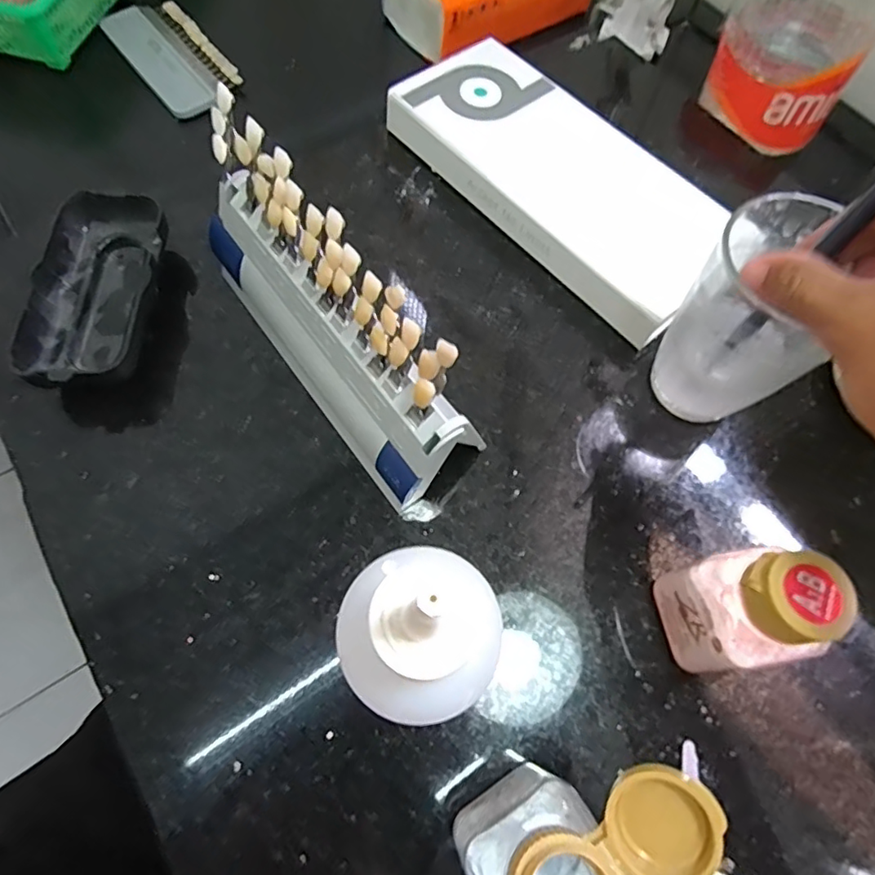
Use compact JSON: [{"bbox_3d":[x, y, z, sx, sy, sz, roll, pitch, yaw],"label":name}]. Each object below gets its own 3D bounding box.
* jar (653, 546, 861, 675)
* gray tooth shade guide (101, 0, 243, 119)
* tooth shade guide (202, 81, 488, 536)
[{"bbox_3d":[0.116,0.066,0.211,0.037,0.071,0.040,-11,67,-7],"label":"jar"},{"bbox_3d":[-0.225,-0.326,0.471,0.068,0.012,0.153,-34,72,-16],"label":"gray tooth shade guide"},{"bbox_3d":[-0.049,-0.056,0.248,0.049,0.086,0.183,-35,72,-17],"label":"tooth shade guide"}]

